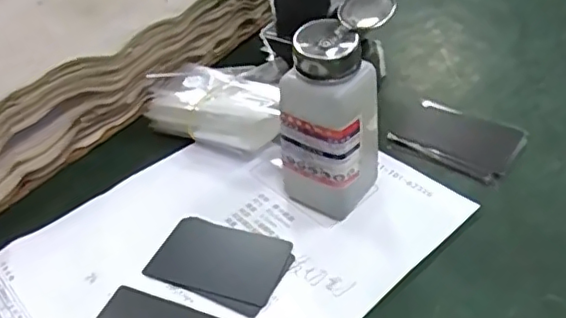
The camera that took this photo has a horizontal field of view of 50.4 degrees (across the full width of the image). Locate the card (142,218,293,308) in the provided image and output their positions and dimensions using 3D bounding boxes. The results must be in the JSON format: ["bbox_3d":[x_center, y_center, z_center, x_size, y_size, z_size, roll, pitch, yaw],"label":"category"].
[{"bbox_3d":[-0.043,0.065,0.398,0.086,0.004,0.052,11,44,17],"label":"card"}]

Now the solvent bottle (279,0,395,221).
[{"bbox_3d":[0.032,-0.031,0.394,0.058,0.135,0.067,16,46,22],"label":"solvent bottle"}]

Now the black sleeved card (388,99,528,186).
[{"bbox_3d":[0.137,-0.016,0.472,0.091,0.008,0.062,26,61,24],"label":"black sleeved card"}]

